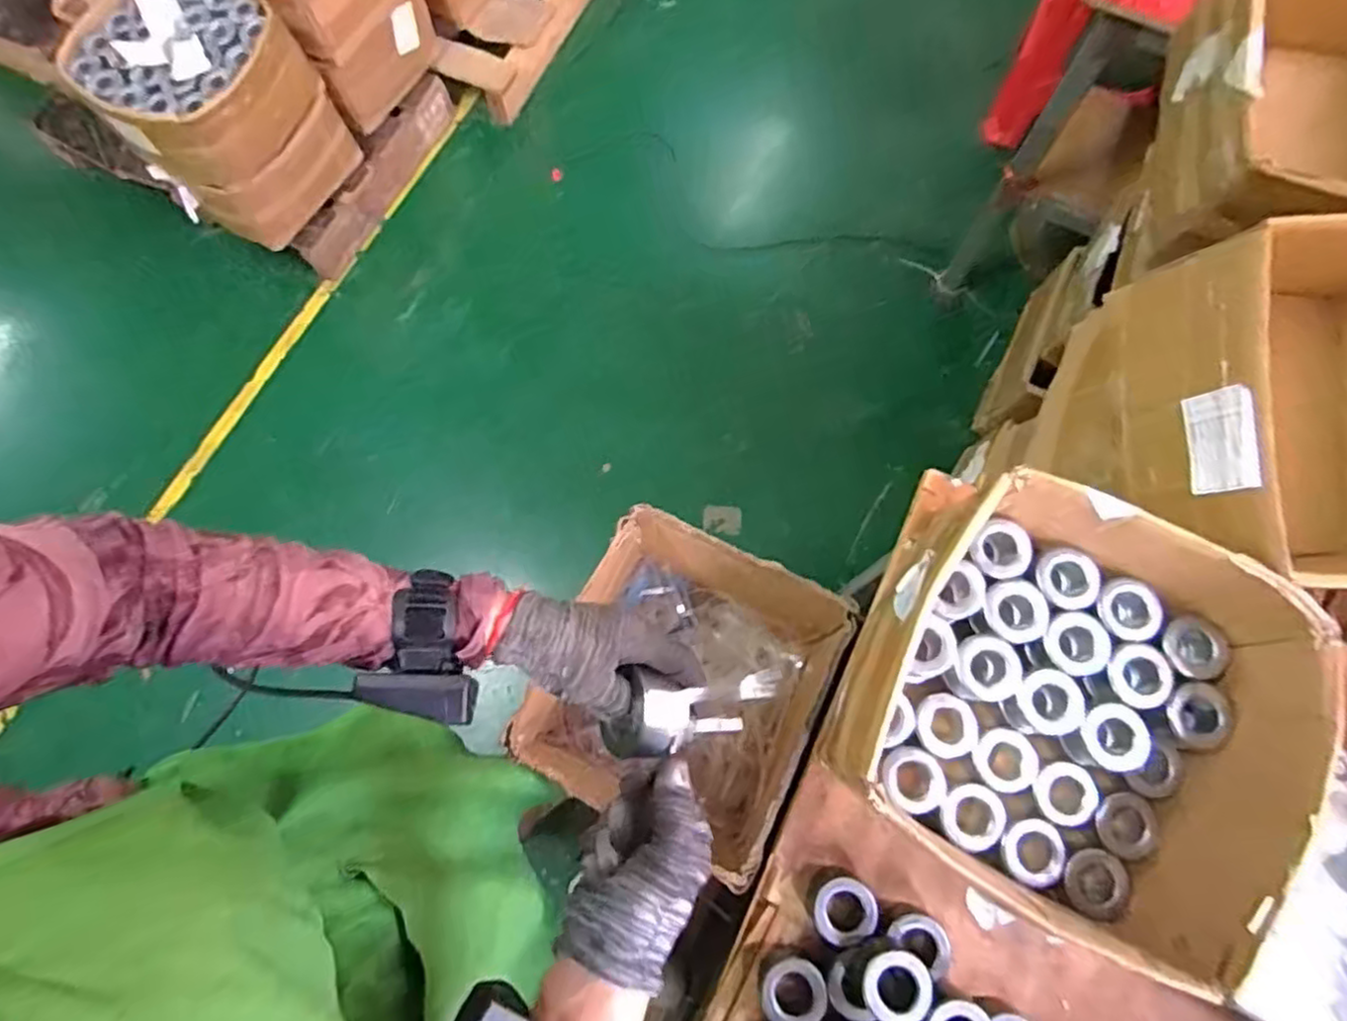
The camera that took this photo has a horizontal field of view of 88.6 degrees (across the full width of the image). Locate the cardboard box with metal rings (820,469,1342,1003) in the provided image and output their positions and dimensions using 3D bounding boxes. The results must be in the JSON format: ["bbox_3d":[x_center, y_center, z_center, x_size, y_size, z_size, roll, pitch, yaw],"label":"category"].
[{"bbox_3d":[0.353,0.187,0.643,0.339,0.164,0.347,27,77,8],"label":"cardboard box with metal rings"}]

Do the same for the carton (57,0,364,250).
[{"bbox_3d":[-0.933,-0.824,1.411,0.405,0.304,0.377,41,79,11],"label":"carton"}]

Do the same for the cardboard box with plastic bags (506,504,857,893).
[{"bbox_3d":[0.020,0.222,0.880,0.300,0.276,0.313,27,77,8],"label":"cardboard box with plastic bags"}]

